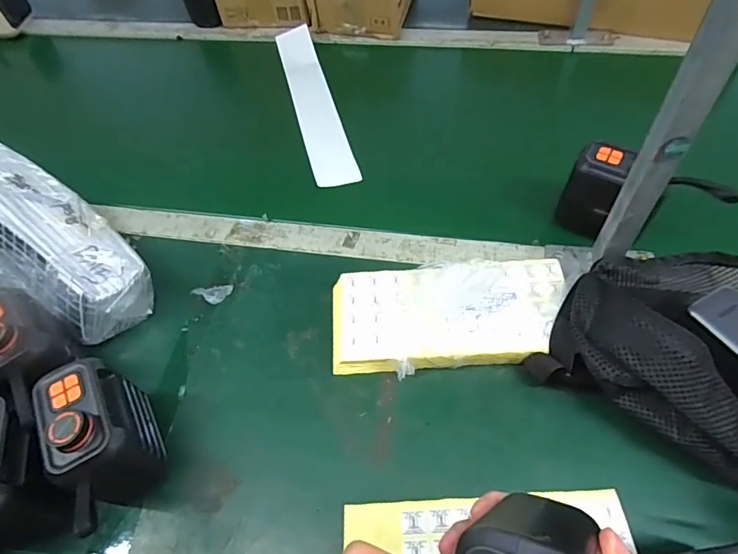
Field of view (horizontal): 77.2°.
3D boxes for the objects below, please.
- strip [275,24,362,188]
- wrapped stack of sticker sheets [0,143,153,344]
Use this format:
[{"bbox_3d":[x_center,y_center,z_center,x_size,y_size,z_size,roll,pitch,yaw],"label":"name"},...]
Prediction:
[{"bbox_3d":[-0.080,-0.258,0.667,0.056,0.033,0.341,-14,54,-5],"label":"strip"},{"bbox_3d":[-0.387,-0.048,0.520,0.364,0.065,0.132,30,62,24],"label":"wrapped stack of sticker sheets"}]

